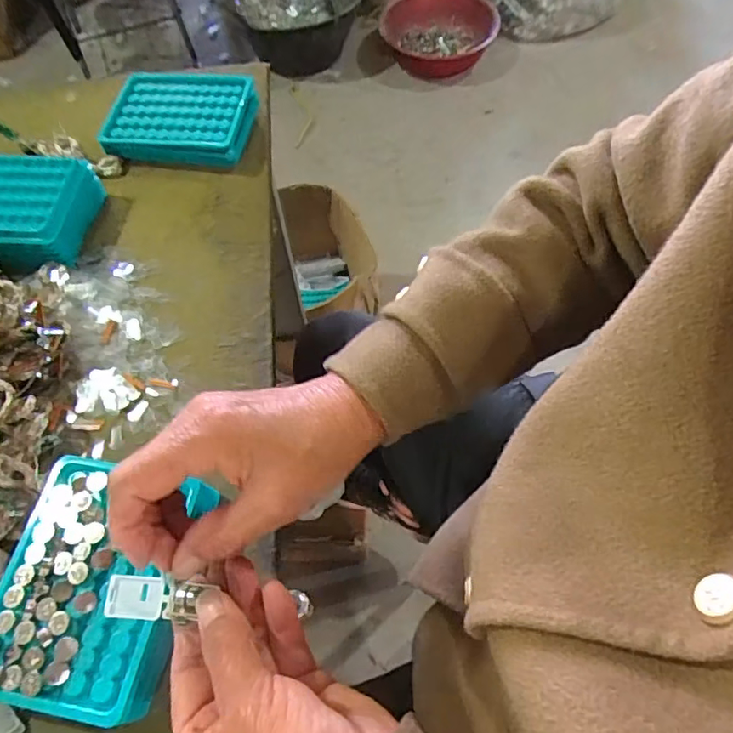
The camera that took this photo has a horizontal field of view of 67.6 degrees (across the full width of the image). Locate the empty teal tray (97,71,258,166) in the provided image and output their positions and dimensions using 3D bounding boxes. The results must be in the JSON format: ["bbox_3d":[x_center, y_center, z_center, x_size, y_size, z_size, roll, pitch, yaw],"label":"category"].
[{"bbox_3d":[-0.177,-0.234,0.520,0.127,0.035,0.096,4,61,3],"label":"empty teal tray"}]

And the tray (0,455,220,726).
[{"bbox_3d":[-0.155,0.125,0.321,0.094,0.036,0.128,8,61,5],"label":"tray"}]

